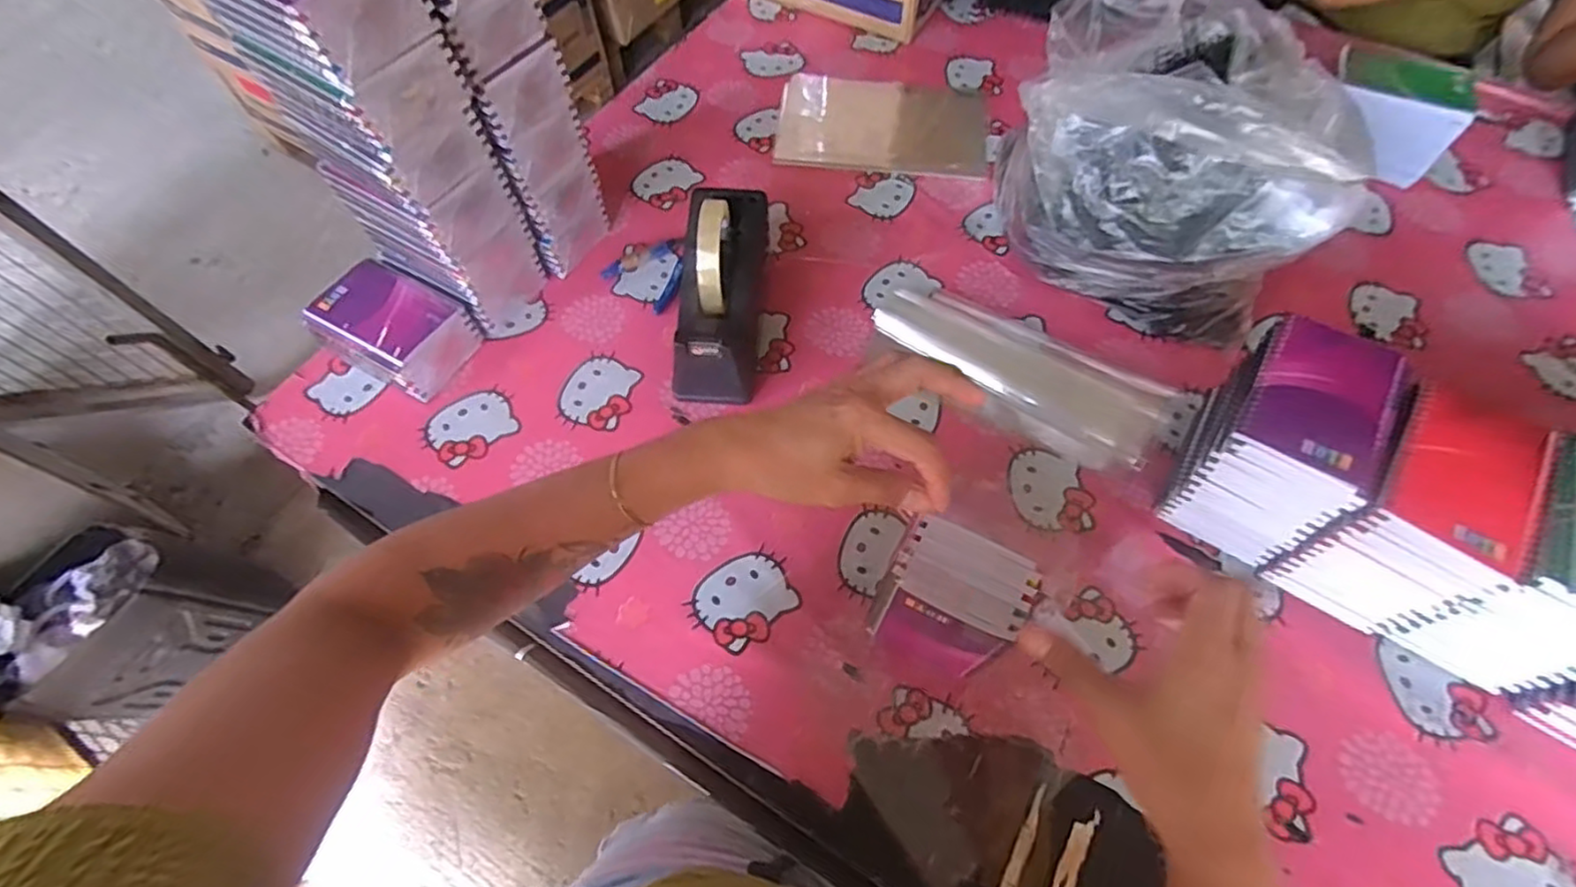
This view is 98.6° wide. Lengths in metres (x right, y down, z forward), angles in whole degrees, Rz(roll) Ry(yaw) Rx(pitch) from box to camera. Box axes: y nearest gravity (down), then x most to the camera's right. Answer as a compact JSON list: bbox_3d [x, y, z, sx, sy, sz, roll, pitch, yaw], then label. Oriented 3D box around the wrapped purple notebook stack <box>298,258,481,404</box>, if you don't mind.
[{"bbox_3d":[-0.388,-0.115,0.663,0.136,0.062,0.094,24,64,12],"label":"wrapped purple notebook stack"}]

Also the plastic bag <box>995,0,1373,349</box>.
[{"bbox_3d":[0.356,-0.267,0.643,0.270,0.247,0.261,10,62,5],"label":"plastic bag"}]

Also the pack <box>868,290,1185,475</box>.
[{"bbox_3d":[0.230,-0.073,0.692,0.294,0.019,0.125,30,66,15],"label":"pack"}]

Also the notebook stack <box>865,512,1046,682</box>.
[{"bbox_3d":[0.117,0.118,0.500,0.089,0.139,0.063,25,65,12],"label":"notebook stack"}]

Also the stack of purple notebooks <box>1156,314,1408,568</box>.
[{"bbox_3d":[0.384,0.004,0.544,0.096,0.160,0.127,30,66,15],"label":"stack of purple notebooks"}]

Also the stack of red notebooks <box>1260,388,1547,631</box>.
[{"bbox_3d":[0.459,0.056,0.517,0.098,0.156,0.126,29,66,14],"label":"stack of red notebooks"}]

